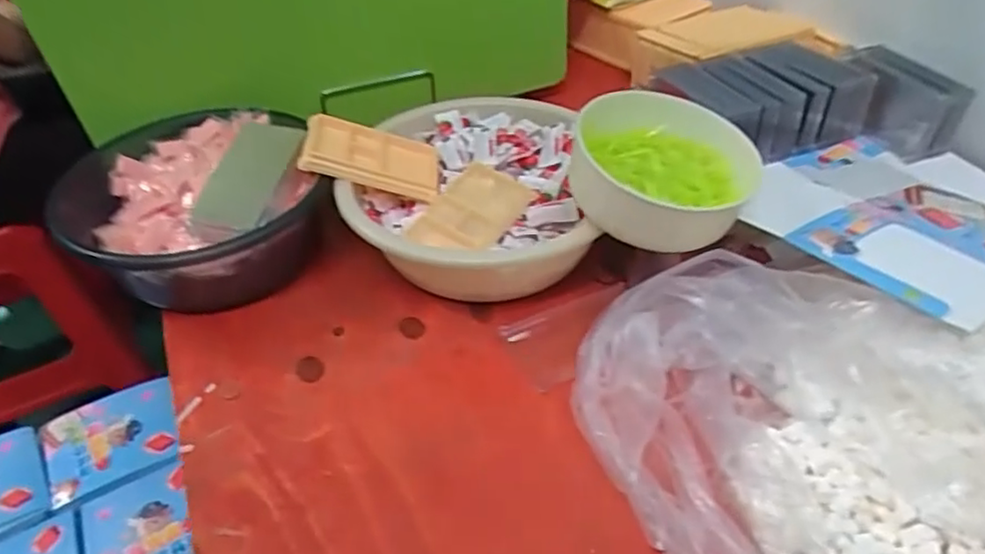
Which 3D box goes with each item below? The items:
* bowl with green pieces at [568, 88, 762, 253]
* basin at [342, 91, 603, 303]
[{"bbox_3d":[0.147,-0.090,0.565,0.153,0.066,0.189,2,43,6],"label":"bowl with green pieces"},{"bbox_3d":[-0.028,-0.073,0.677,0.234,0.101,0.268,-6,43,-3],"label":"basin"}]

